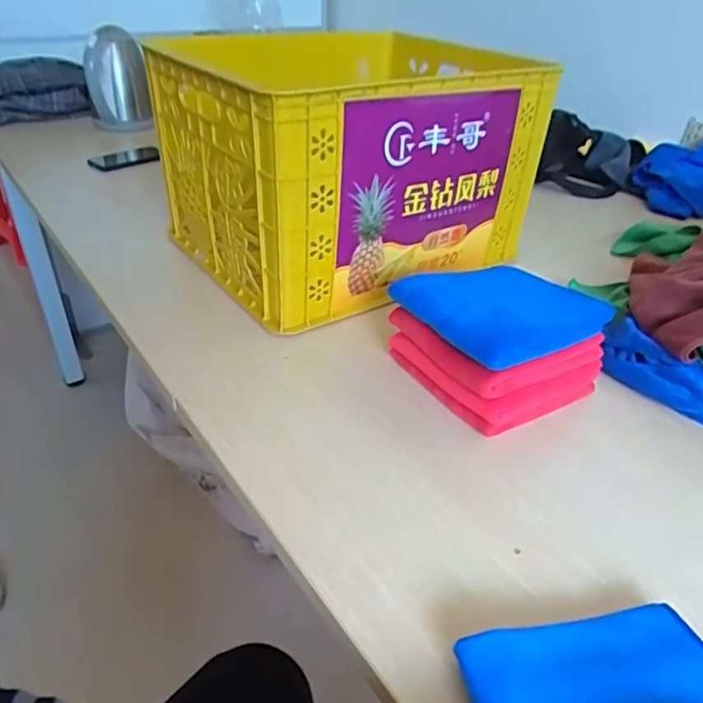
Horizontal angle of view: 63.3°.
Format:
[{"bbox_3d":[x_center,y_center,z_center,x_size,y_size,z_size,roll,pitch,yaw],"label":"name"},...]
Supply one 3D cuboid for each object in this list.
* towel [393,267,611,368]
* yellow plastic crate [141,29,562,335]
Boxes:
[{"bbox_3d":[0.156,-0.056,0.613,0.178,0.033,0.167,-17,39,-26],"label":"towel"},{"bbox_3d":[-0.011,-0.302,0.892,0.491,0.281,0.441,-20,41,-29],"label":"yellow plastic crate"}]

